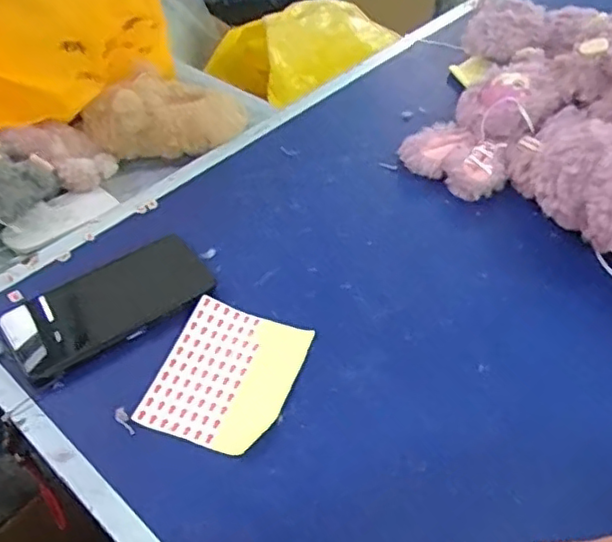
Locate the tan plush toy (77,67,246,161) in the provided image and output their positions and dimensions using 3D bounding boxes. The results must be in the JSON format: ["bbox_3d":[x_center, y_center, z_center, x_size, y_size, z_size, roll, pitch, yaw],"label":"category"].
[{"bbox_3d":[-0.154,-0.168,0.690,0.174,0.066,0.090,-9,48,-8],"label":"tan plush toy"}]

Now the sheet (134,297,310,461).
[{"bbox_3d":[-0.059,0.078,0.488,0.097,0.016,0.119,15,49,14],"label":"sheet"}]

